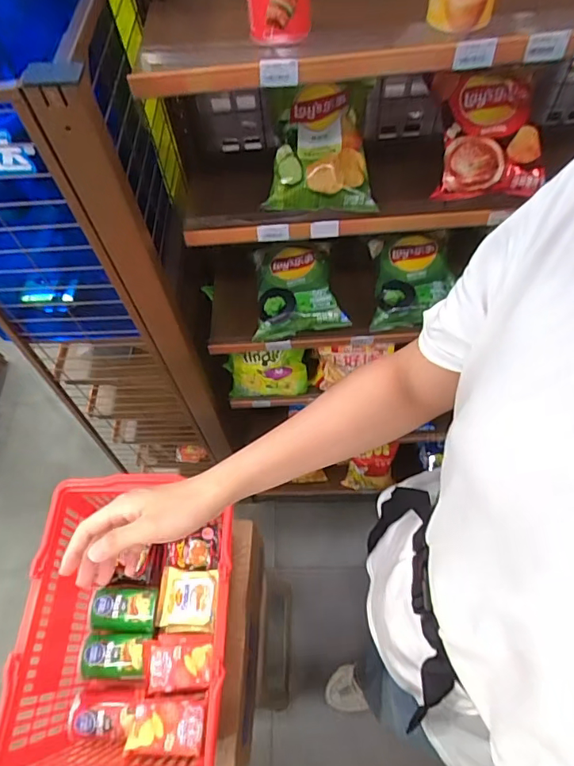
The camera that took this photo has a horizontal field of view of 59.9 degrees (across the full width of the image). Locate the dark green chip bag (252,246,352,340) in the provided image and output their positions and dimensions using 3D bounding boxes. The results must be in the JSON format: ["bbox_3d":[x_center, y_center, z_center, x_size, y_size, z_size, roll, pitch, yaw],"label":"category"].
[{"bbox_3d":[0.012,-0.174,0.886,0.157,0.048,0.187,-8,60,-1],"label":"dark green chip bag"}]

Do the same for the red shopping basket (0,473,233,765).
[{"bbox_3d":[-0.229,0.373,0.779,0.294,0.182,0.402,-2,60,3],"label":"red shopping basket"}]

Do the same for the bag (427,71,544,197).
[{"bbox_3d":[0.288,-0.364,0.743,0.141,0.060,0.182,-4,84,0],"label":"bag"}]

